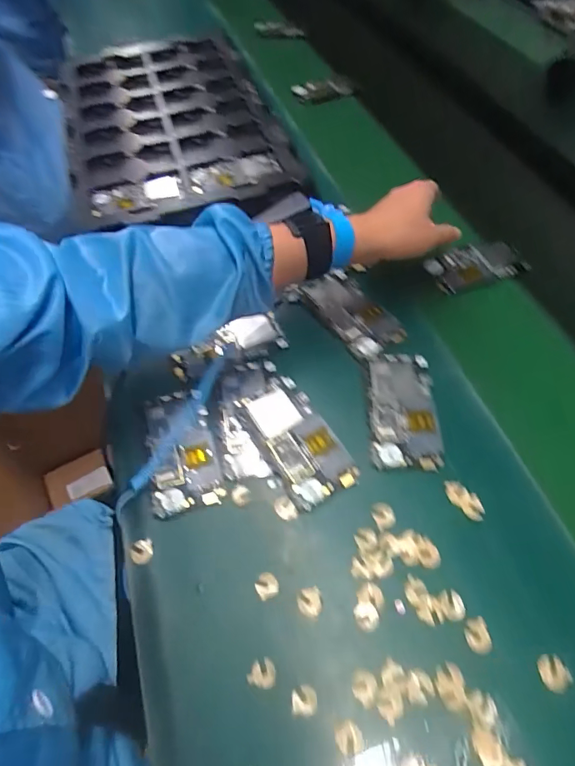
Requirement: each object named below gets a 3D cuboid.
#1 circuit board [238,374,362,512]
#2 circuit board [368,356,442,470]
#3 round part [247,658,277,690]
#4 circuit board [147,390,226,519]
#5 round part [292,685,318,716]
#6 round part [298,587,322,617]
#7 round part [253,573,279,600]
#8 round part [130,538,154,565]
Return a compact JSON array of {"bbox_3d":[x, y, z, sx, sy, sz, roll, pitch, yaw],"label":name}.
[{"bbox_3d":[0.007,0.051,0.443,0.063,0.011,0.127,-28,59,-14],"label":"circuit board"},{"bbox_3d":[0.112,0.023,0.457,0.063,0.004,0.125,0,57,4],"label":"circuit board"},{"bbox_3d":[-0.018,0.214,0.344,0.019,0.004,0.019,-2,57,3],"label":"round part"},{"bbox_3d":[-0.102,0.062,0.447,0.061,0.009,0.123,-15,57,-6],"label":"circuit board"},{"bbox_3d":[0.012,0.226,0.333,0.018,0.004,0.018,-2,57,3],"label":"round part"},{"bbox_3d":[0.018,0.172,0.368,0.018,0.004,0.020,-5,56,1],"label":"round part"},{"bbox_3d":[-0.017,0.163,0.377,0.018,0.004,0.019,-2,57,3],"label":"round part"},{"bbox_3d":[-0.125,0.145,0.402,0.021,0.004,0.020,-2,57,3],"label":"round part"}]

